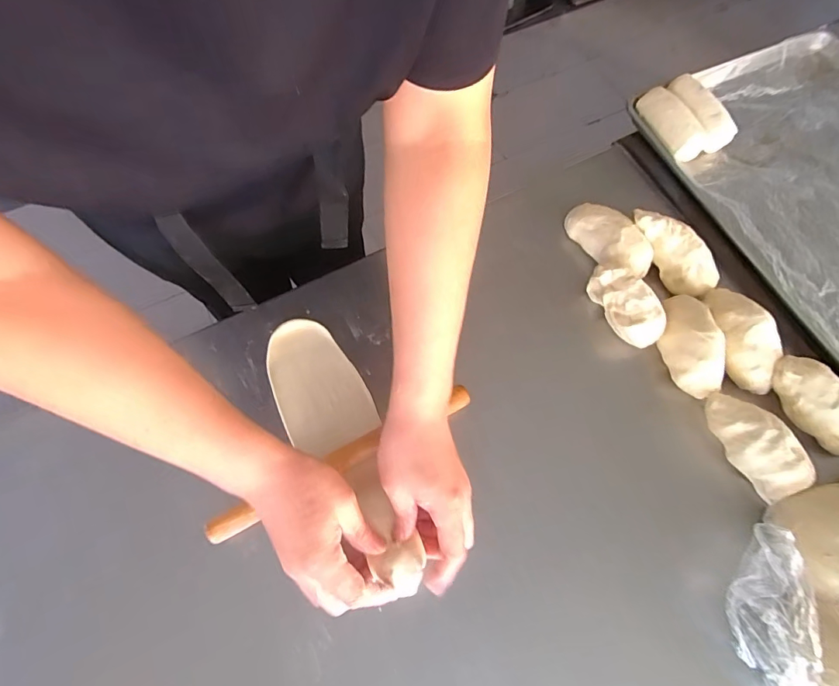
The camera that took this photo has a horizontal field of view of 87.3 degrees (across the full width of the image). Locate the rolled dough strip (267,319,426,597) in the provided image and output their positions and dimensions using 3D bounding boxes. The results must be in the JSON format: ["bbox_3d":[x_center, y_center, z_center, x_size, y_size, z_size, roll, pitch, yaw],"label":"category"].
[{"bbox_3d":[-0.084,0.105,0.472,0.095,0.029,0.311,-26,62,-10],"label":"rolled dough strip"}]

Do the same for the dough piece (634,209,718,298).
[{"bbox_3d":[0.323,-0.121,0.552,0.064,0.038,0.130,-31,84,-12],"label":"dough piece"}]

